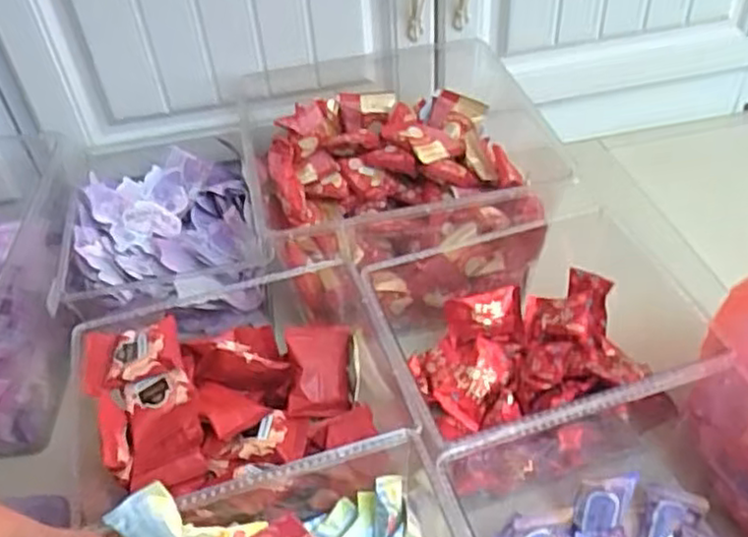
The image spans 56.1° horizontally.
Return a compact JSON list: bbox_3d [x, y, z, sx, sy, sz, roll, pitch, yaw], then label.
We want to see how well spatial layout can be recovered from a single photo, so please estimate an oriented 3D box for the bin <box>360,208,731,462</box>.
[{"bbox_3d":[0.133,0.069,0.650,0.256,0.150,0.250,-3,46,3],"label":"bin"}]

